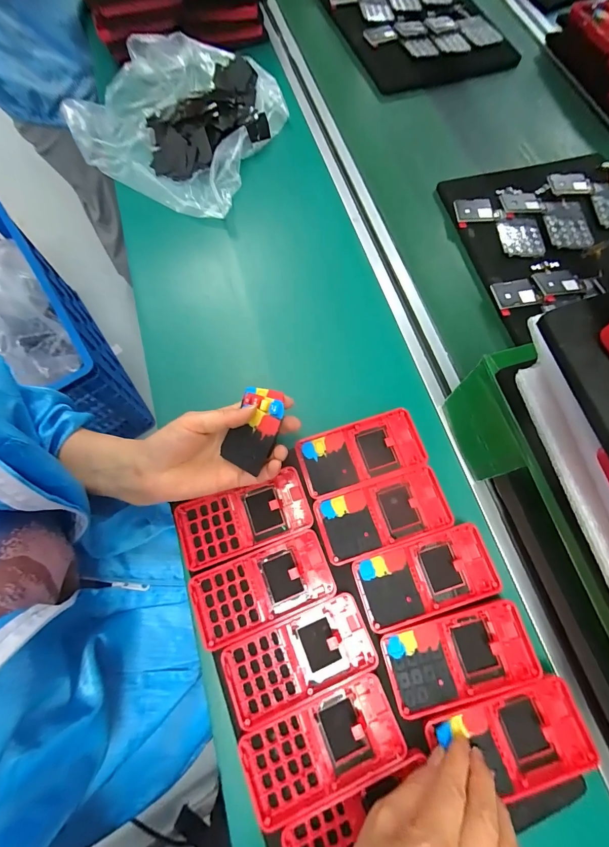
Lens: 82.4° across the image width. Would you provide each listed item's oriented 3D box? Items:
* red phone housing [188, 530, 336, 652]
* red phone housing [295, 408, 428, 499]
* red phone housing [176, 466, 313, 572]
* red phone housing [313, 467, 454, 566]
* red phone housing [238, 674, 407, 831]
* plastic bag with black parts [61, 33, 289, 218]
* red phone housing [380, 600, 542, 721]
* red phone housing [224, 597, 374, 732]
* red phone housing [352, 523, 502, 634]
[{"bbox_3d":[-0.038,0.147,0.313,0.122,0.017,0.060,-22,72,-5],"label":"red phone housing"},{"bbox_3d":[0.058,0.028,0.349,0.124,0.013,0.061,-17,72,-3],"label":"red phone housing"},{"bbox_3d":[-0.057,0.092,0.336,0.122,0.019,0.060,-20,72,-4],"label":"red phone housing"},{"bbox_3d":[0.075,0.084,0.329,0.124,0.009,0.060,-17,72,-3],"label":"red phone housing"},{"bbox_3d":[0.013,0.256,0.276,0.123,0.017,0.064,-22,72,-5],"label":"red phone housing"},{"bbox_3d":[-0.168,-0.428,0.487,0.236,0.057,0.269,17,73,8],"label":"plastic bag with black parts"},{"bbox_3d":[0.131,0.195,0.292,0.123,0.013,0.062,-14,72,-2],"label":"red phone housing"},{"bbox_3d":[-0.004,0.199,0.297,0.124,0.017,0.059,-22,72,-5],"label":"red phone housing"},{"bbox_3d":[0.109,0.137,0.311,0.122,0.010,0.061,-16,72,-3],"label":"red phone housing"}]

